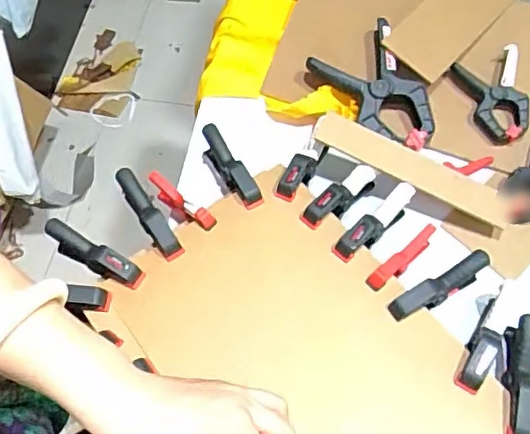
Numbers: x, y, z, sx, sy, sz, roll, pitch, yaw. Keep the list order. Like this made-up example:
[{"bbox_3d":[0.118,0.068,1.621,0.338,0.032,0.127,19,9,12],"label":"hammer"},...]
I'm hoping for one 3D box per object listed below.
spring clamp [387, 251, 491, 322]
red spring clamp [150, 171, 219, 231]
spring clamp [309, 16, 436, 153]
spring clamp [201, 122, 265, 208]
[{"bbox_3d":[0.175,0.077,0.563,0.113,0.059,0.021,-28,63,-11],"label":"spring clamp"},{"bbox_3d":[-0.096,-0.012,0.627,0.020,0.051,0.116,-42,46,-18],"label":"red spring clamp"},{"bbox_3d":[0.139,-0.154,0.681,0.109,0.035,0.157,-32,79,2],"label":"spring clamp"},{"bbox_3d":[-0.038,-0.051,0.636,0.024,0.052,0.114,-28,63,-11],"label":"spring clamp"}]

